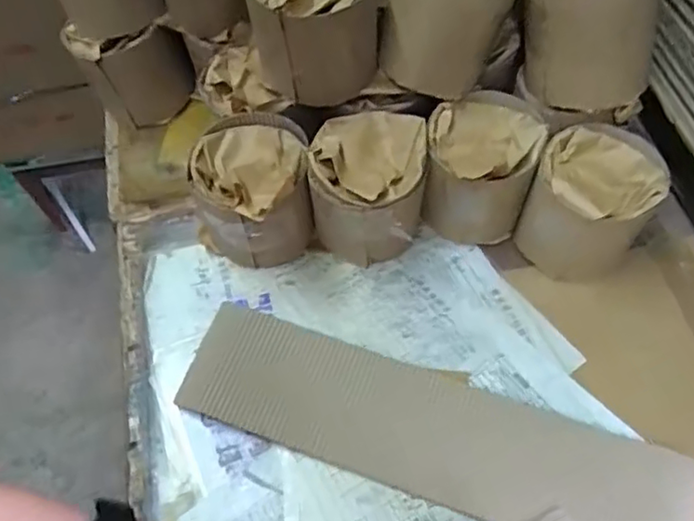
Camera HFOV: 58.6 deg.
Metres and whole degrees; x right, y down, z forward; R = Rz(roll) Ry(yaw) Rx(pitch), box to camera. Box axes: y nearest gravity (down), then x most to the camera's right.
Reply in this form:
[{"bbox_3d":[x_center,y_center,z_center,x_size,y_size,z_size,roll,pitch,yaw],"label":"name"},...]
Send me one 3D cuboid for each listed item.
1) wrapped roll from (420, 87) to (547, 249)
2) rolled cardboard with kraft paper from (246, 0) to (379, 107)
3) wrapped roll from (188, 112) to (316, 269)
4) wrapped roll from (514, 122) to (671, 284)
[{"bbox_3d":[0.116,-0.082,0.544,0.091,0.101,0.101,6,61,6],"label":"wrapped roll"},{"bbox_3d":[-0.029,-0.198,0.509,0.094,0.107,0.092,-18,61,-8],"label":"rolled cardboard with kraft paper"},{"bbox_3d":[-0.082,-0.057,0.535,0.104,0.104,0.106,-6,60,-1],"label":"wrapped roll"},{"bbox_3d":[0.203,-0.045,0.523,0.092,0.096,0.100,-1,60,2],"label":"wrapped roll"}]

